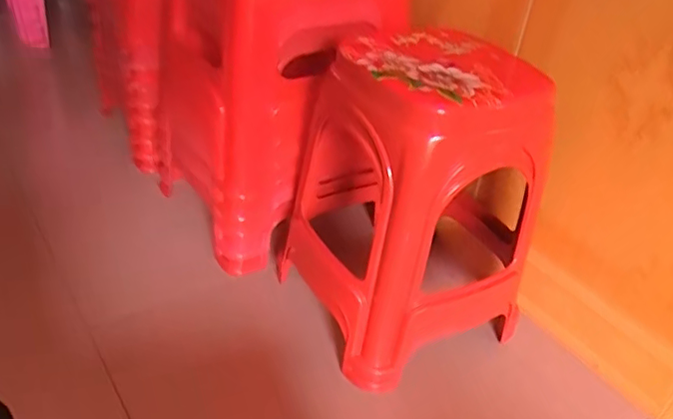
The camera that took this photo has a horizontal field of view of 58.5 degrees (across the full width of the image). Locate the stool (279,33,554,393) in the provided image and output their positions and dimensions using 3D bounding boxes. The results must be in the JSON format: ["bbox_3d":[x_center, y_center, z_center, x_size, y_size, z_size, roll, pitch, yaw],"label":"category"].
[{"bbox_3d":[0.121,-0.026,0.956,0.313,0.419,0.324,-13,40,-26],"label":"stool"}]

